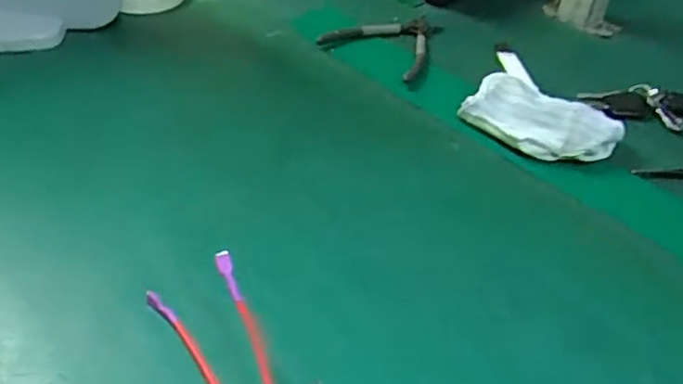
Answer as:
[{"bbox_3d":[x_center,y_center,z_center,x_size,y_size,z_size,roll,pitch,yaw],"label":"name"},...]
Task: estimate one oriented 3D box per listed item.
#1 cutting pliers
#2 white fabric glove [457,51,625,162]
[{"bbox_3d":[0.044,-0.158,0.676,0.100,0.014,0.125,19,41,13],"label":"cutting pliers"},{"bbox_3d":[0.170,-0.062,0.566,0.123,0.036,0.078,32,46,27],"label":"white fabric glove"}]

